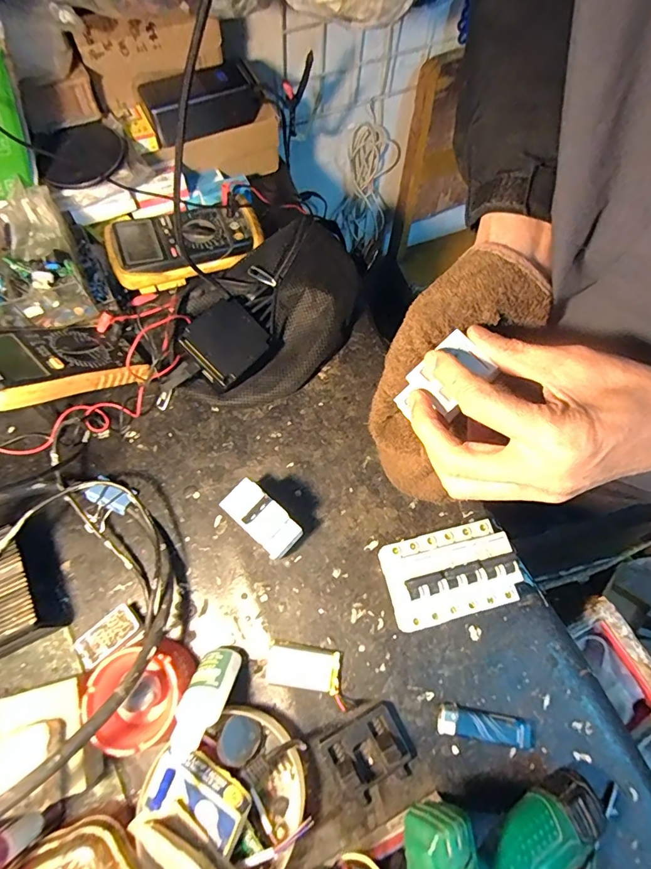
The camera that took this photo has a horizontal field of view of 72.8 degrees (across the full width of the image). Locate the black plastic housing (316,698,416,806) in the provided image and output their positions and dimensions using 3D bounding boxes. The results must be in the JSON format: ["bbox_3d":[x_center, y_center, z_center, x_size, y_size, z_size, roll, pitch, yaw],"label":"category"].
[{"bbox_3d":[0.040,0.274,0.380,0.070,0.023,0.055,-25,71,-12],"label":"black plastic housing"}]

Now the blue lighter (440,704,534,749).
[{"bbox_3d":[0.144,0.261,0.394,0.084,0.011,0.024,11,68,1],"label":"blue lighter"}]

